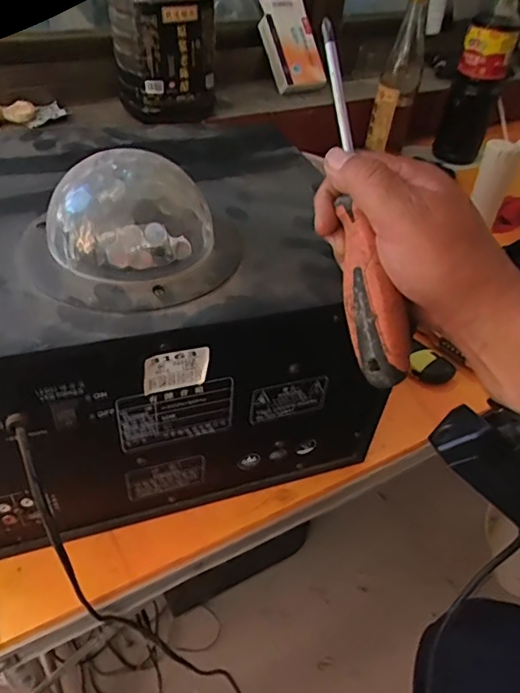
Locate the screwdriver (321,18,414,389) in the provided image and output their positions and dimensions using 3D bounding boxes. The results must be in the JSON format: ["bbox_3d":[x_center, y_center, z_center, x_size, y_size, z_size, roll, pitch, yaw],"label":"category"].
[{"bbox_3d":[0.056,-0.077,0.294,0.029,0.021,0.197,-9,88,-16],"label":"screwdriver"}]

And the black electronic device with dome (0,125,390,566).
[{"bbox_3d":[-0.094,-0.045,0.412,0.336,0.223,0.281,-8,45,-14],"label":"black electronic device with dome"}]

